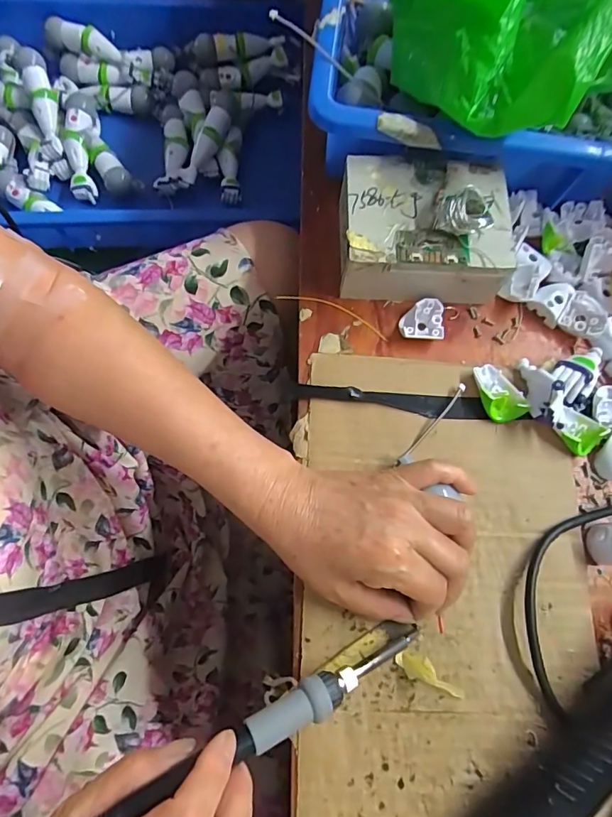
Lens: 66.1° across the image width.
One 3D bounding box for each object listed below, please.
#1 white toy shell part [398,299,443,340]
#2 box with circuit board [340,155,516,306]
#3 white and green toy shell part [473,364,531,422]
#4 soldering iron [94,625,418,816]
[{"bbox_3d":[0.089,-0.067,0.364,0.031,0.016,0.031,5,72,0],"label":"white toy shell part"},{"bbox_3d":[0.088,-0.137,0.357,0.122,0.064,0.096,2,73,-2],"label":"box with circuit board"},{"bbox_3d":[0.140,-0.012,0.345,0.025,0.014,0.044,-22,74,-8],"label":"white and green toy shell part"},{"bbox_3d":[-0.026,0.168,0.244,0.223,0.018,0.019,-14,72,-28],"label":"soldering iron"}]

